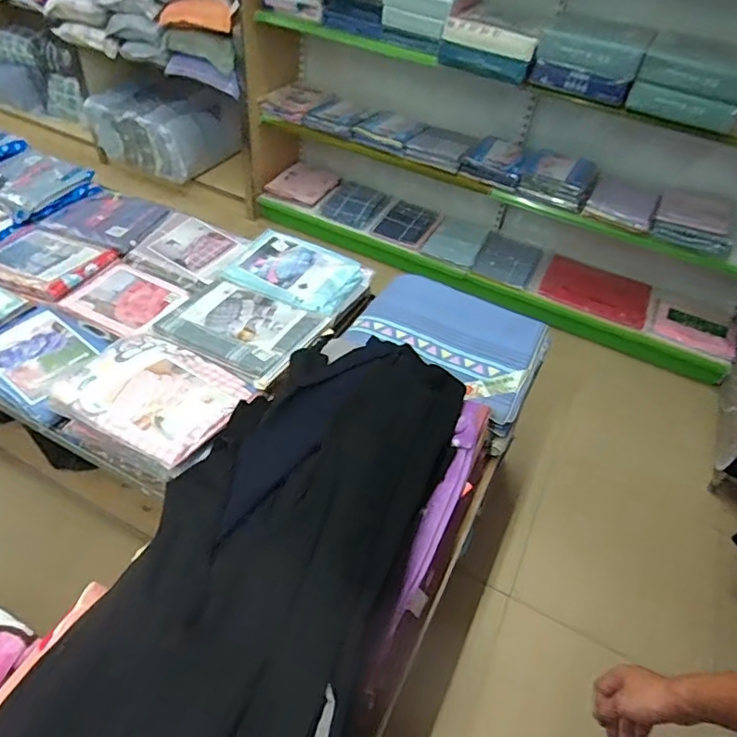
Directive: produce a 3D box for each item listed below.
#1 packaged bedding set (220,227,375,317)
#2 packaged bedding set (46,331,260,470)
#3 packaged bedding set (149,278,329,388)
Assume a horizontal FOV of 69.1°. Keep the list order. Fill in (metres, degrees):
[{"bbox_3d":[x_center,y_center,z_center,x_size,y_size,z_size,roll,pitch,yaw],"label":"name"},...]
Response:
[{"bbox_3d":[-0.245,-0.319,1.750,0.443,0.070,0.329,26,48,17],"label":"packaged bedding set"},{"bbox_3d":[-0.519,0.049,1.302,0.413,0.045,0.311,25,48,16],"label":"packaged bedding set"},{"bbox_3d":[-0.356,-0.118,1.513,0.392,0.064,0.345,22,47,13],"label":"packaged bedding set"}]

